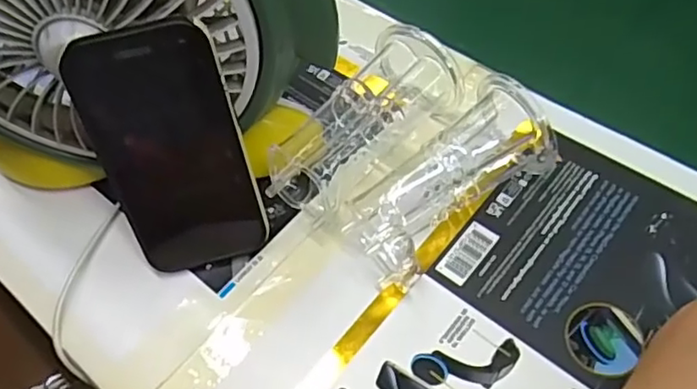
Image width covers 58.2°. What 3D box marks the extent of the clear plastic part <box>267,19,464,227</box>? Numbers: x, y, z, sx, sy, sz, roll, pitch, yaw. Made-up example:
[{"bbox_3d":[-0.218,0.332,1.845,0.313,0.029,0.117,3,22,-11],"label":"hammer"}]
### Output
[{"bbox_3d":[0.007,-0.049,0.405,0.143,0.052,0.068,-45,64,-6],"label":"clear plastic part"}]

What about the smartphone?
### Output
[{"bbox_3d":[-0.096,-0.019,0.350,0.071,0.153,0.005,-14,36,-5],"label":"smartphone"}]

